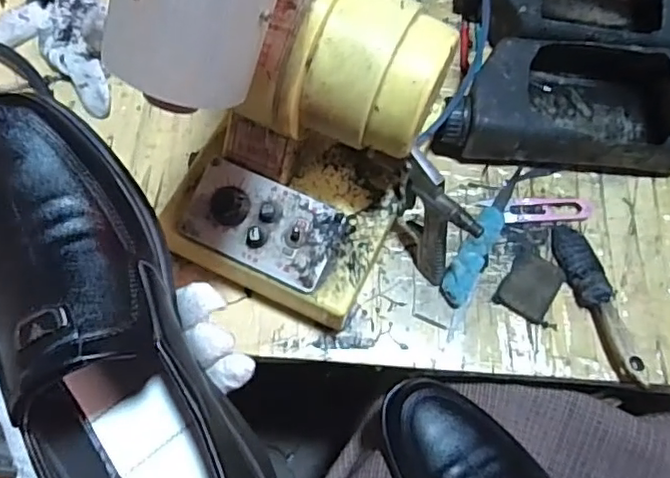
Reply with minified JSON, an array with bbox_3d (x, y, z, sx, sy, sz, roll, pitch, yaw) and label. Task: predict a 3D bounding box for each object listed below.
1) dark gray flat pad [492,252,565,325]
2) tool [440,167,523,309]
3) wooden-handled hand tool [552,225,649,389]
[{"bbox_3d":[0.169,0.040,0.507,0.043,0.008,0.057,33,72,9],"label":"dark gray flat pad"},{"bbox_3d":[0.133,-0.007,0.516,0.026,0.021,0.144,30,72,8],"label":"tool"},{"bbox_3d":[0.220,0.052,0.494,0.030,0.026,0.143,-10,71,-6],"label":"wooden-handled hand tool"}]

